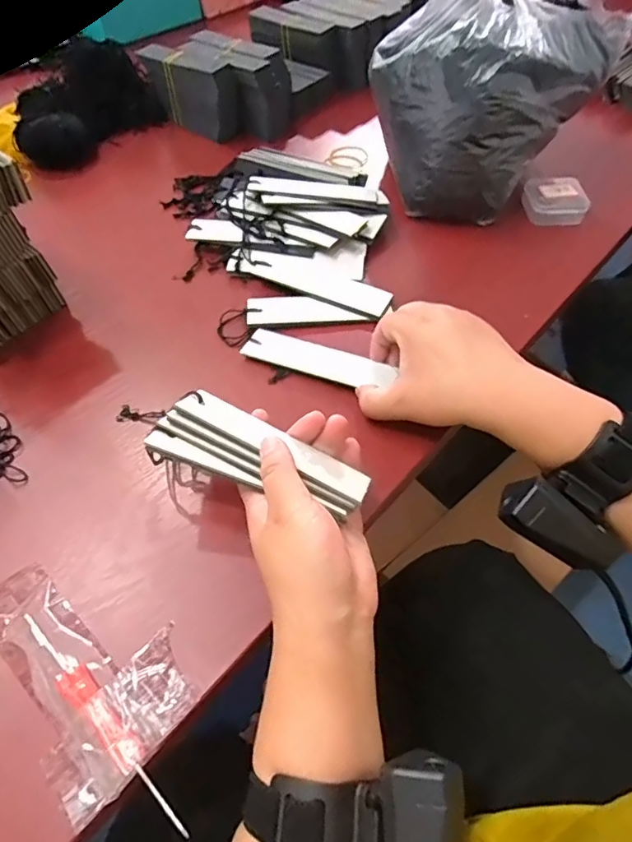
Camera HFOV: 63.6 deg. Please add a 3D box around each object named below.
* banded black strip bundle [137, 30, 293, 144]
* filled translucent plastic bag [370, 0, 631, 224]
[{"bbox_3d":[-0.116,-0.425,0.653,0.158,0.075,0.106,33,62,22],"label":"banded black strip bundle"},{"bbox_3d":[0.189,-0.356,0.521,0.294,0.165,0.164,-38,62,-22],"label":"filled translucent plastic bag"}]

